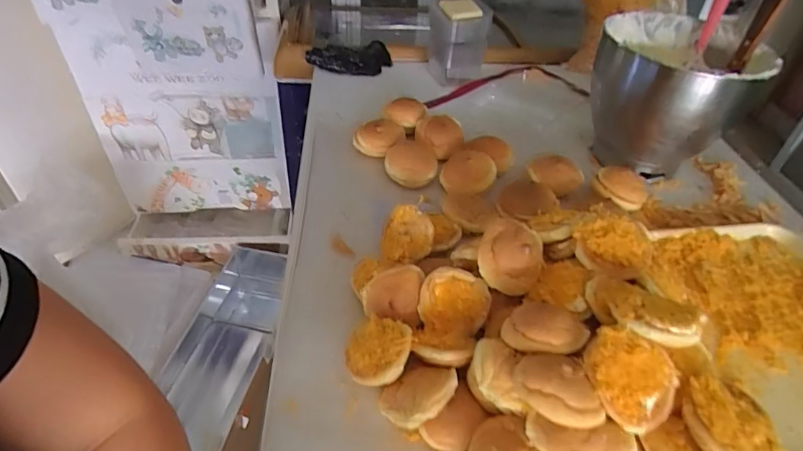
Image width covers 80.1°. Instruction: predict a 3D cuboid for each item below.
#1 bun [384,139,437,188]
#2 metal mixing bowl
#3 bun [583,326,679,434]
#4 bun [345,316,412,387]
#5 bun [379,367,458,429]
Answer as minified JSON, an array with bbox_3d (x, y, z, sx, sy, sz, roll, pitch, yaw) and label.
[{"bbox_3d":[0.018,-0.107,0.773,0.080,0.032,0.084,8,43,5],"label":"bun"},{"bbox_3d":[0.446,-0.219,0.821,0.229,0.210,0.230,2,43,-2],"label":"metal mixing bowl"},{"bbox_3d":[0.197,0.135,0.424,0.076,0.035,0.074,30,75,10],"label":"bun"},{"bbox_3d":[-0.021,0.133,0.509,0.071,0.031,0.077,-3,44,30],"label":"bun"},{"bbox_3d":[0.021,0.169,0.478,0.077,0.027,0.060,-28,28,-21],"label":"bun"}]

